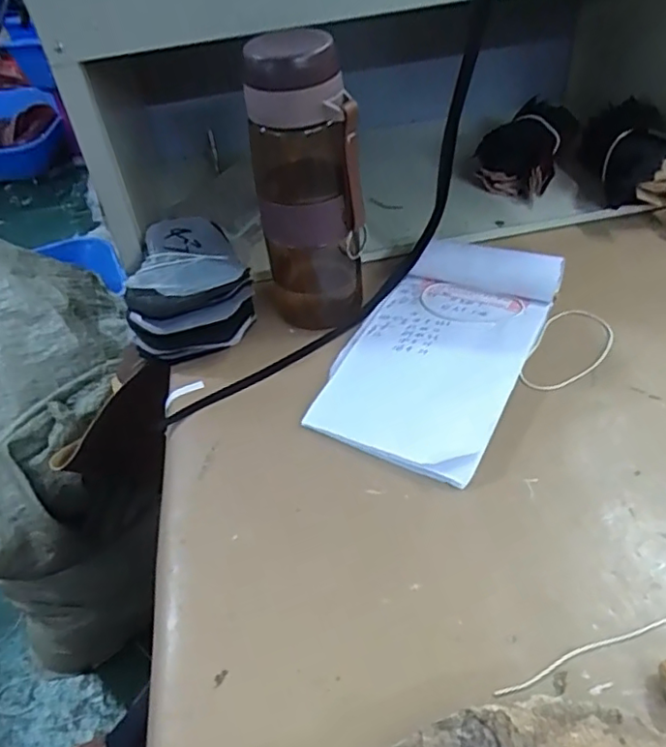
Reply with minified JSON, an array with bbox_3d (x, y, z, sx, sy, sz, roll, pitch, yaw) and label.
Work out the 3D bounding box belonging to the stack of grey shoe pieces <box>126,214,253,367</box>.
[{"bbox_3d":[-0.125,-0.068,0.519,0.106,0.085,0.100,-15,45,-7],"label":"stack of grey shoe pieces"}]

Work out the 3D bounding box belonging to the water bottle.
[{"bbox_3d":[-0.023,-0.145,0.472,0.071,0.216,0.089,-17,45,-9],"label":"water bottle"}]

